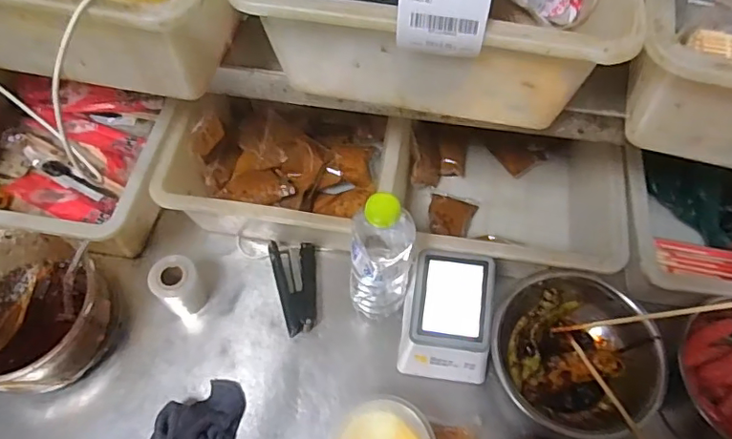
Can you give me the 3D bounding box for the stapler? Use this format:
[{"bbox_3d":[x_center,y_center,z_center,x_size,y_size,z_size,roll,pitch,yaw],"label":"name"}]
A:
[{"bbox_3d":[-0.081,0.078,0.663,0.053,0.023,0.110,-13,62,-8],"label":"stapler"}]

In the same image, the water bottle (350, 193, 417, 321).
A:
[{"bbox_3d":[0.017,0.037,0.579,0.066,0.208,0.054,10,61,5],"label":"water bottle"}]

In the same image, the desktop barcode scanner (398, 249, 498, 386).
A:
[{"bbox_3d":[0.093,0.110,0.614,0.100,0.093,0.116,7,61,4],"label":"desktop barcode scanner"}]

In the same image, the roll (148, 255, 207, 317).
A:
[{"bbox_3d":[-0.224,0.080,0.653,0.050,0.069,0.048,0,61,0],"label":"roll"}]

